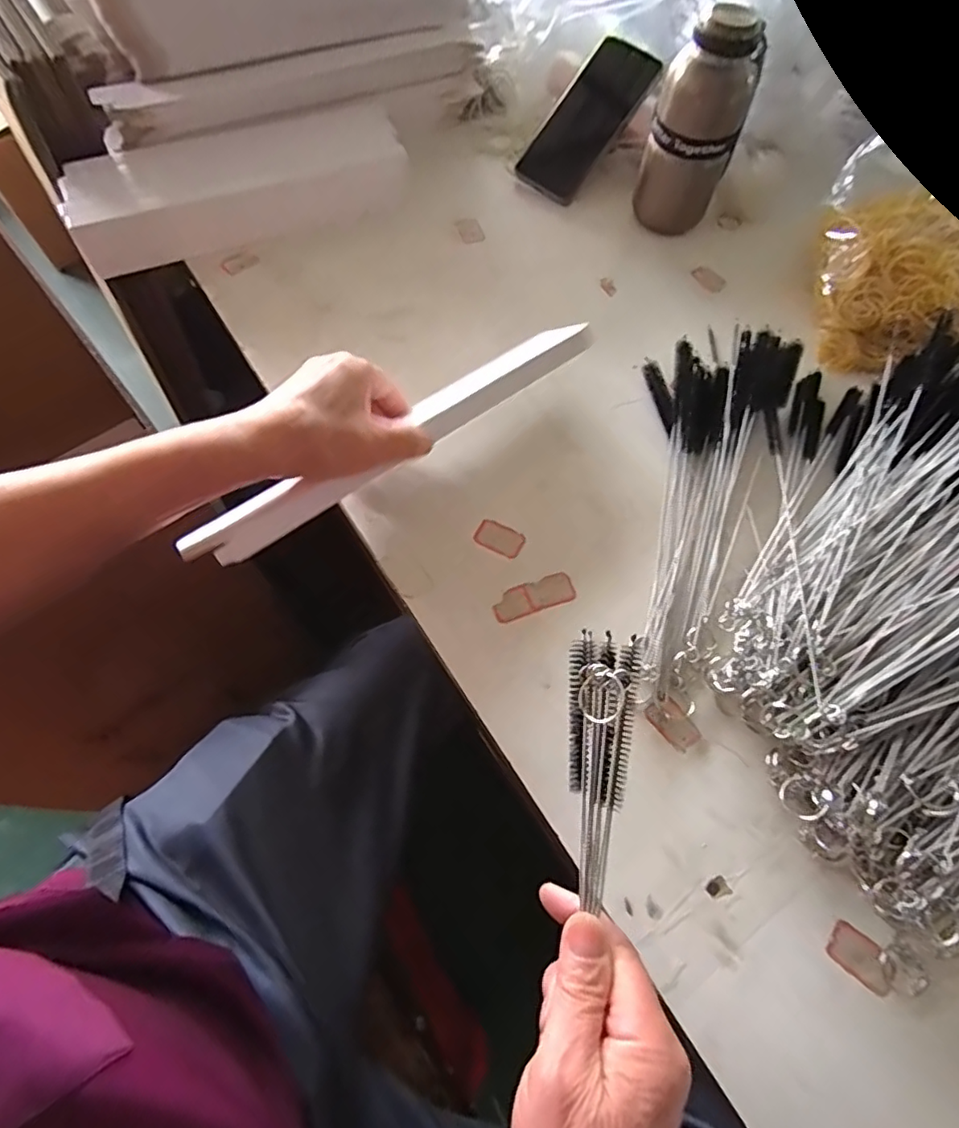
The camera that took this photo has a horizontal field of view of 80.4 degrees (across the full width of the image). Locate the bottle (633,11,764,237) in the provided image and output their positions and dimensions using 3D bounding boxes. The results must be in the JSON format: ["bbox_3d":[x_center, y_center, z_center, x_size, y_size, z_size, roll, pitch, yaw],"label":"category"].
[{"bbox_3d":[0.202,-0.404,0.529,0.075,0.162,0.061,21,66,7],"label":"bottle"}]

